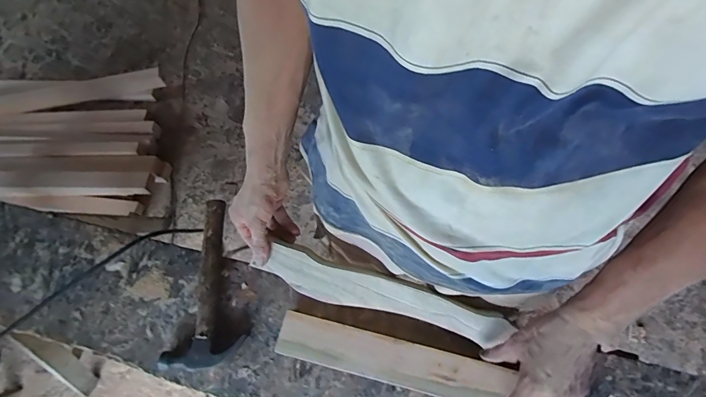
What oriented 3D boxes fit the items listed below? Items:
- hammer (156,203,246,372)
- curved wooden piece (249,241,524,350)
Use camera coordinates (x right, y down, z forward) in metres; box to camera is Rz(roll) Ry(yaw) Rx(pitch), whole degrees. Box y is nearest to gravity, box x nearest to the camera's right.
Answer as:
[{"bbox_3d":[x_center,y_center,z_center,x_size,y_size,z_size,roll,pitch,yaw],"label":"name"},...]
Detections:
[{"bbox_3d":[-0.226,0.141,0.673,0.124,0.035,0.288,7,70,5],"label":"hammer"},{"bbox_3d":[0.049,0.148,0.603,0.367,0.032,0.059,16,73,4],"label":"curved wooden piece"}]

